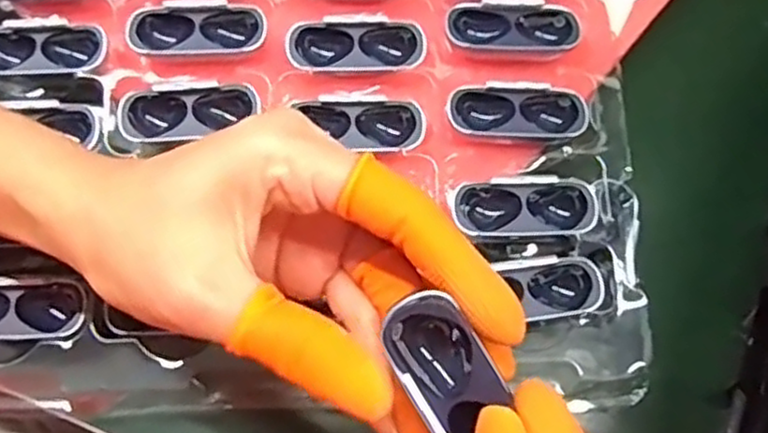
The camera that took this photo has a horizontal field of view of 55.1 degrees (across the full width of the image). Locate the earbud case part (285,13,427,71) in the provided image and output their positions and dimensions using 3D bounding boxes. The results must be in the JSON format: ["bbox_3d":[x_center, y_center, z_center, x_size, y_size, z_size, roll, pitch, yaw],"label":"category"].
[{"bbox_3d":[-0.012,-0.077,0.327,0.060,0.009,0.025,0,72,-2],"label":"earbud case part"}]

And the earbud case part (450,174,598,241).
[{"bbox_3d":[0.058,-0.003,0.306,0.059,0.011,0.024,-4,72,-3],"label":"earbud case part"}]

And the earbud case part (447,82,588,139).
[{"bbox_3d":[0.058,-0.044,0.321,0.059,0.014,0.023,2,72,-1],"label":"earbud case part"}]

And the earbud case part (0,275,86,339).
[{"bbox_3d":[-0.151,0.038,0.299,0.058,0.012,0.025,-1,72,-2],"label":"earbud case part"}]

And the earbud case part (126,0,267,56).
[{"bbox_3d":[-0.083,-0.084,0.328,0.059,0.015,0.022,-5,72,-3],"label":"earbud case part"}]

